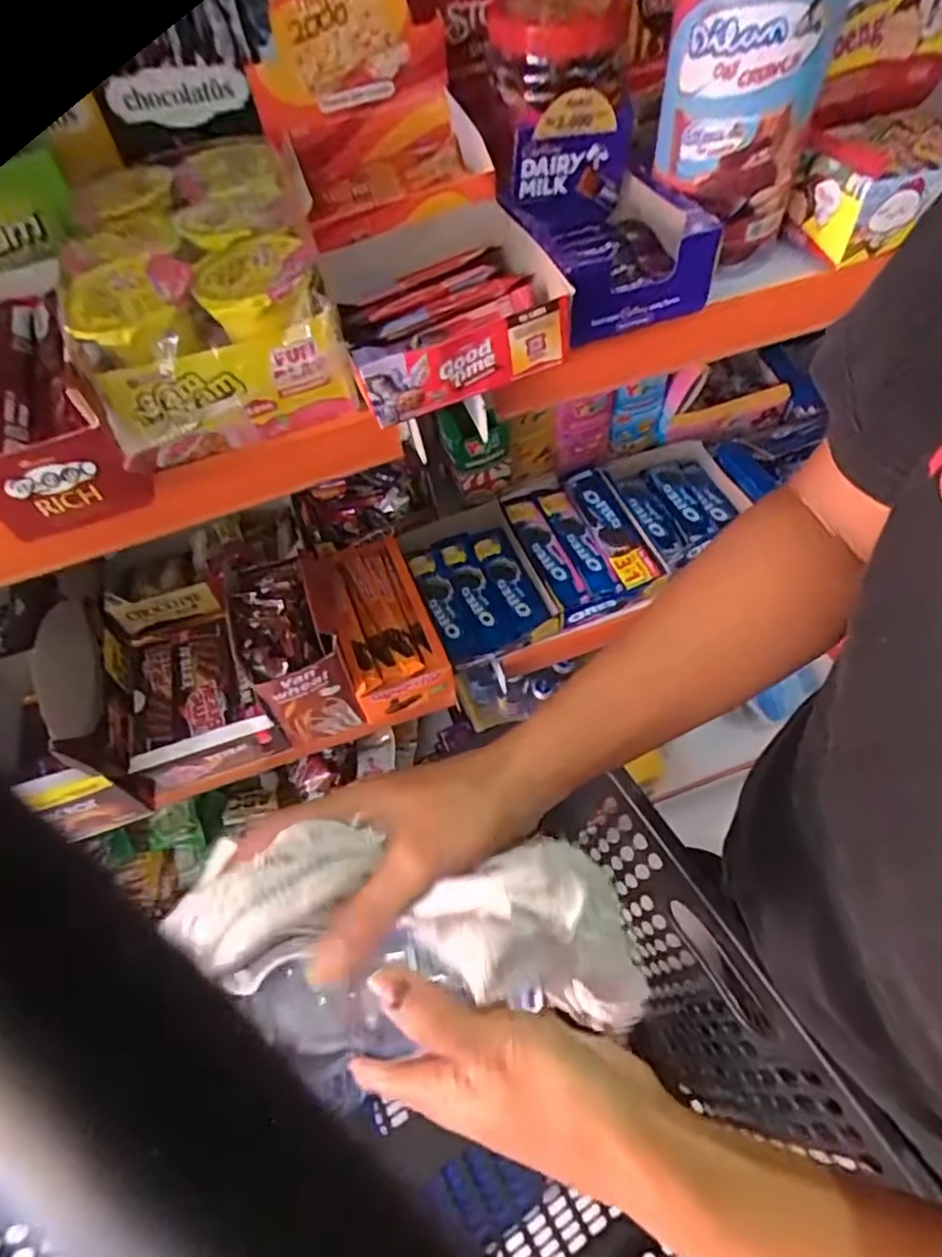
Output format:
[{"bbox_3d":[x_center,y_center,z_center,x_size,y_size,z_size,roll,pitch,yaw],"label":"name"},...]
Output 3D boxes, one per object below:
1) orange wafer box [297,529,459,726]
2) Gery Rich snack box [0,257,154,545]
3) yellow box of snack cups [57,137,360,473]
[{"bbox_3d":[-0.110,-0.004,0.776,0.116,0.089,0.210,-20,59,-8],"label":"orange wafer box"},{"bbox_3d":[-0.278,-0.152,0.417,0.083,0.063,0.204,-25,60,-11],"label":"Gery Rich snack box"},{"bbox_3d":[-0.166,-0.211,0.429,0.138,0.089,0.219,-17,58,-6],"label":"yellow box of snack cups"}]

